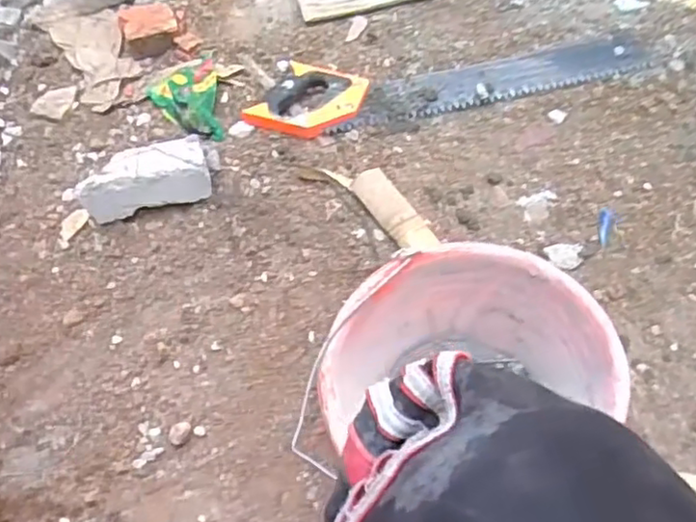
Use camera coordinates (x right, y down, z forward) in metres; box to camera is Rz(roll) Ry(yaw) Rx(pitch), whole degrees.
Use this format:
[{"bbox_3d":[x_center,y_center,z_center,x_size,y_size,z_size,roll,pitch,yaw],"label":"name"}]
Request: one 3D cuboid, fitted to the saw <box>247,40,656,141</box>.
[{"bbox_3d":[0.140,-0.240,0.878,0.530,0.022,0.109,-7,62,-1],"label":"saw"}]

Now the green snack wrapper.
[{"bbox_3d":[-0.215,-0.229,0.879,0.095,0.050,0.148,-21,63,-8],"label":"green snack wrapper"}]

